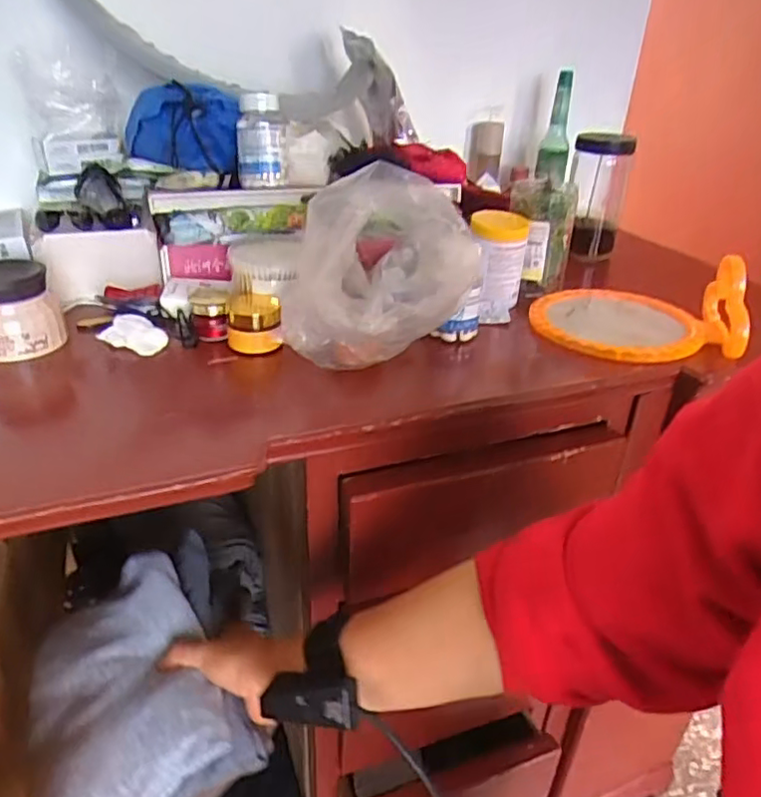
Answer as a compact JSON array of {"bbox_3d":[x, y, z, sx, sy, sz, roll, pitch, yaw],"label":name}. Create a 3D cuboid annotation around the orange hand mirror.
[{"bbox_3d":[0.285,-0.116,0.699,0.210,0.088,0.173,11,32,13],"label":"orange hand mirror"}]

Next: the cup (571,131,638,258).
[{"bbox_3d":[0.316,-0.296,0.917,0.082,0.175,0.098,12,32,15],"label":"cup"}]

